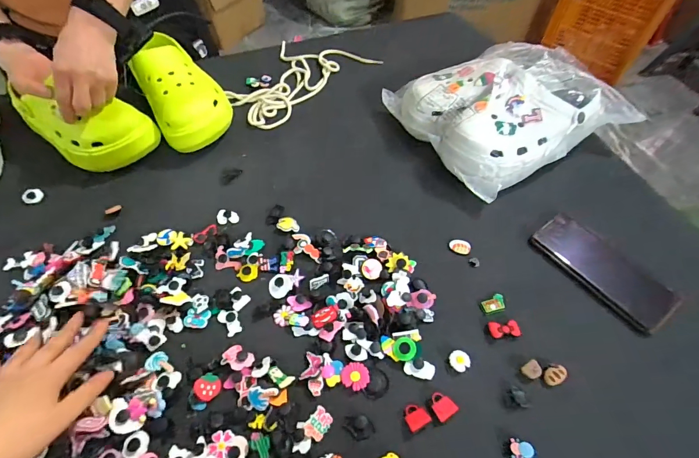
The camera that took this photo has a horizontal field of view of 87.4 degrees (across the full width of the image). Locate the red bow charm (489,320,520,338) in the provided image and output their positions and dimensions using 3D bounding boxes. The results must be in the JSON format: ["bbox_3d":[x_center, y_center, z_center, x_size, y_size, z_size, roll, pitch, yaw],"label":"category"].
[{"bbox_3d":[0.172,0.110,0.405,0.030,0.008,0.019,-1,56,-1],"label":"red bow charm"}]

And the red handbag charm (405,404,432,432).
[{"bbox_3d":[0.065,0.181,0.354,0.022,0.004,0.022,-24,60,-15],"label":"red handbag charm"}]

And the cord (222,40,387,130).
[{"bbox_3d":[-0.103,-0.286,0.686,0.165,0.010,0.270,36,63,21],"label":"cord"}]

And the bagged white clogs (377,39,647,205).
[{"bbox_3d":[0.236,-0.194,0.559,0.279,0.098,0.249,-25,60,-16],"label":"bagged white clogs"}]

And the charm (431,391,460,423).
[{"bbox_3d":[0.092,0.173,0.360,0.023,0.004,0.025,-28,61,-18],"label":"charm"}]

